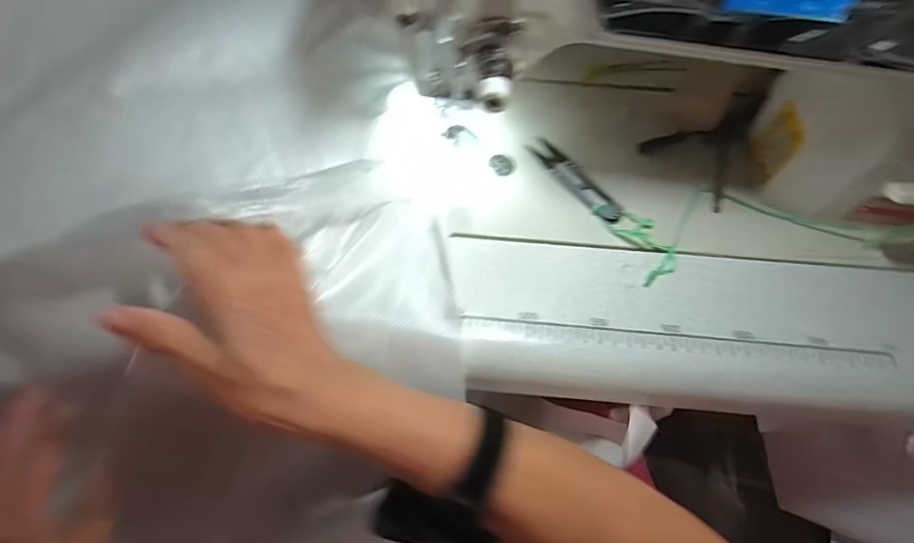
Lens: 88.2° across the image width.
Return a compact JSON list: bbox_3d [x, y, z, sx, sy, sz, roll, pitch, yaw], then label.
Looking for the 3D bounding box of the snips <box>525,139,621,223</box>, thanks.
[{"bbox_3d":[0.096,-0.076,0.379,0.019,0.008,0.094,-34,69,-13],"label":"snips"}]

